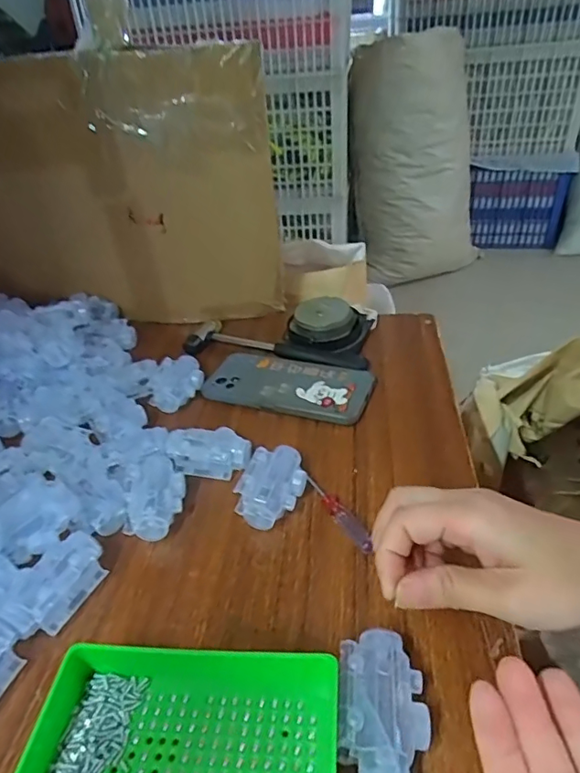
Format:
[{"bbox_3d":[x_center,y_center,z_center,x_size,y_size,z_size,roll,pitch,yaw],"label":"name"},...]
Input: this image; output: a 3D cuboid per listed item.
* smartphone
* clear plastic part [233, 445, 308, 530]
[{"bbox_3d":[-0.002,-0.003,0.526,0.165,0.008,0.081,12,43,22],"label":"smartphone"},{"bbox_3d":[-0.013,0.079,0.407,0.045,0.027,0.067,8,37,17],"label":"clear plastic part"}]

